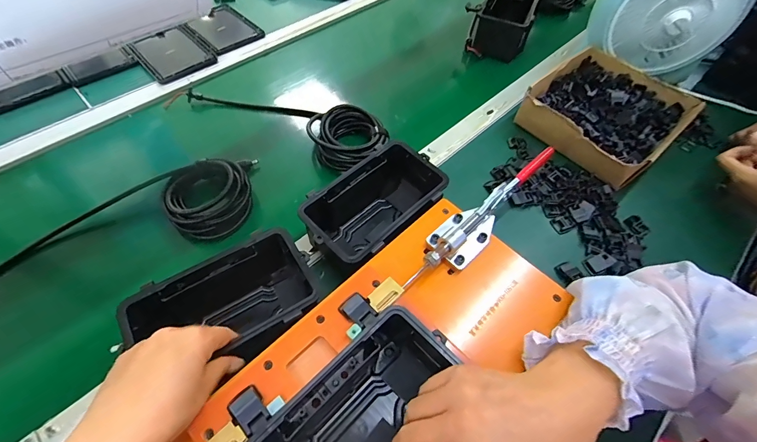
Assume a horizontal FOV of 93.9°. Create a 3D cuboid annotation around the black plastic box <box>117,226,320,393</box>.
[{"bbox_3d":[-0.155,0.099,0.382,0.171,0.089,0.108,-27,61,-18],"label":"black plastic box"}]

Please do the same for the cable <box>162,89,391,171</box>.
[{"bbox_3d":[-0.165,-0.174,0.595,0.373,0.063,0.113,22,59,12],"label":"cable"}]

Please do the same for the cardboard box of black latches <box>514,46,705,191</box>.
[{"bbox_3d":[0.380,-0.184,0.598,0.236,0.070,0.209,-36,65,-22],"label":"cardboard box of black latches"}]

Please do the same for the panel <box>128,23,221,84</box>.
[{"bbox_3d":[-0.409,-0.334,0.692,0.117,0.015,0.180,-38,65,-23],"label":"panel"}]

